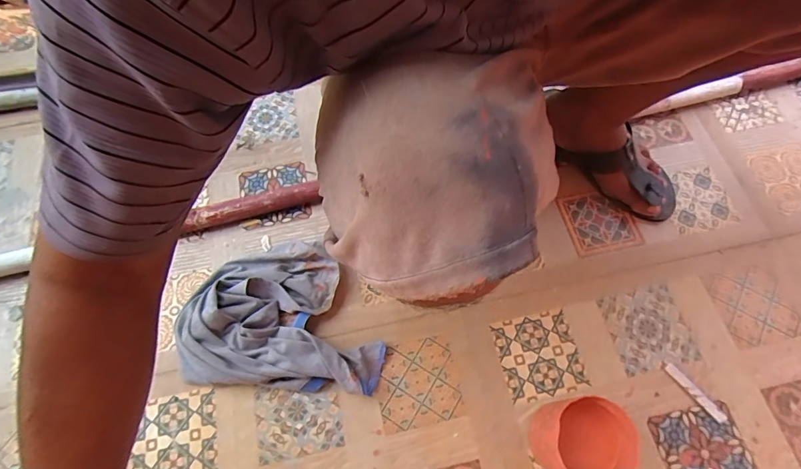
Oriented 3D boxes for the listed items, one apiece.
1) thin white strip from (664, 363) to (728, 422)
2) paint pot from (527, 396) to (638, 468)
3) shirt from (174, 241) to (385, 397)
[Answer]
[{"bbox_3d":[0.393,0.211,0.574,0.015,0.004,0.088,-36,70,-14],"label":"thin white strip"},{"bbox_3d":[0.200,0.235,0.493,0.082,0.133,0.083,-1,66,1],"label":"paint pot"},{"bbox_3d":[-0.157,0.105,0.605,0.269,0.057,0.209,3,66,3],"label":"shirt"}]

